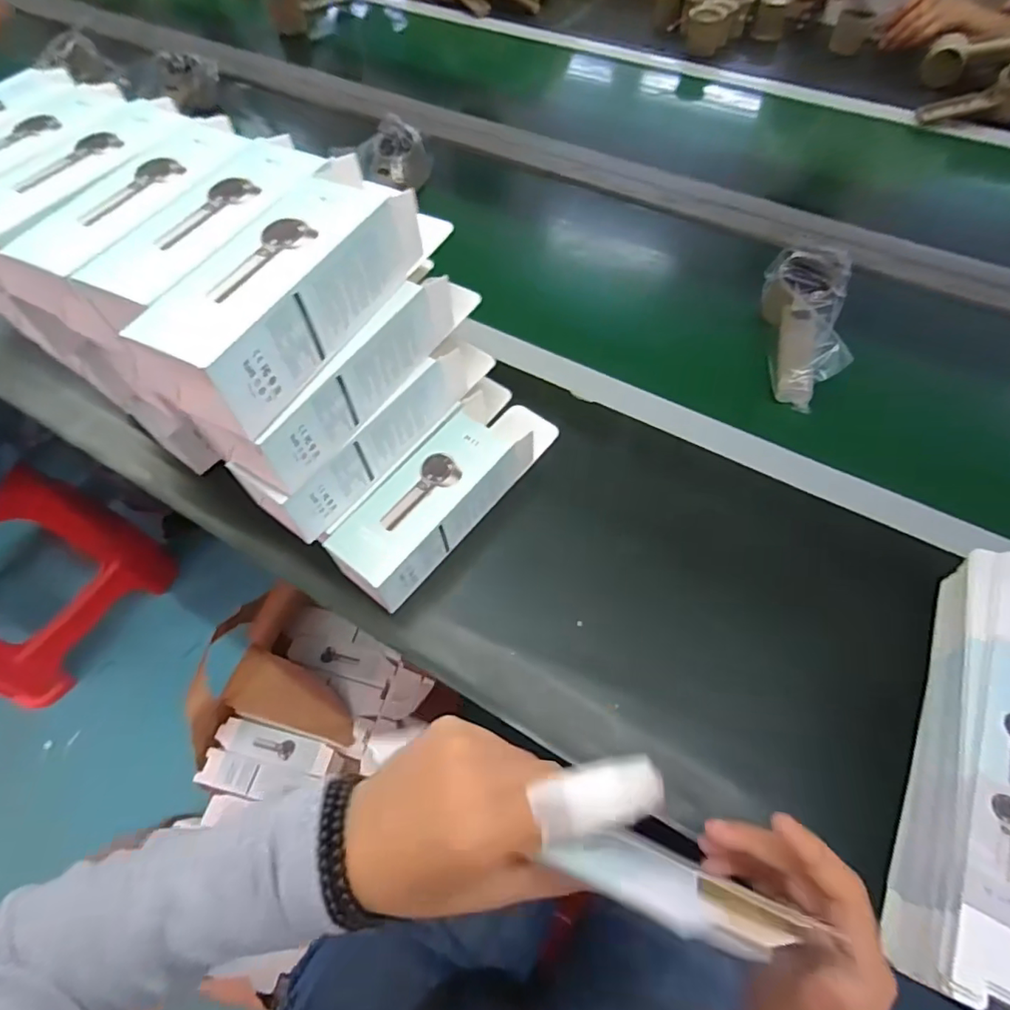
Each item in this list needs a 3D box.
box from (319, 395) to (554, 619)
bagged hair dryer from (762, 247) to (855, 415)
[{"bbox_3d":[-0.047,-0.026,0.482,0.078,0.058,0.245,33,64,19],"label":"box"},{"bbox_3d":[0.307,-0.183,0.561,0.066,0.058,0.173,7,74,5],"label":"bagged hair dryer"}]

